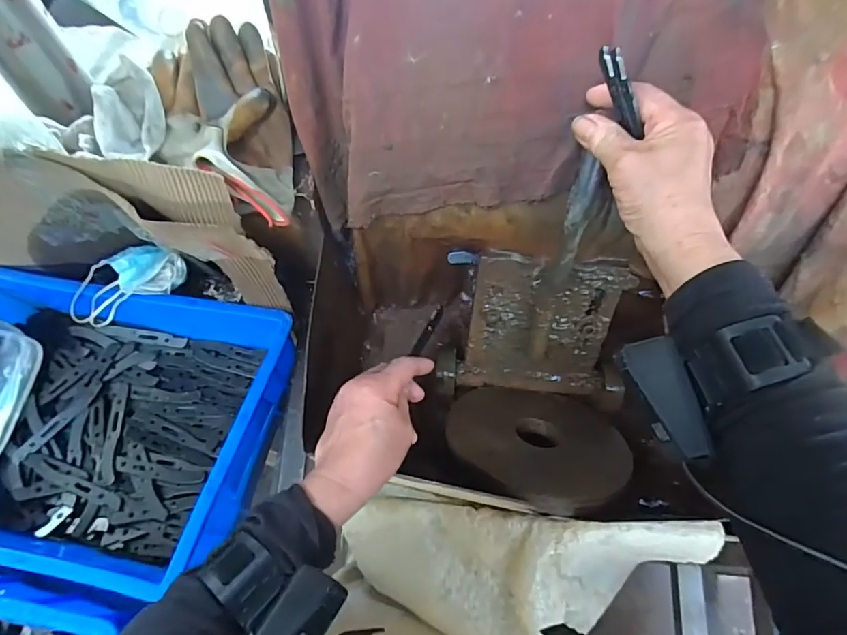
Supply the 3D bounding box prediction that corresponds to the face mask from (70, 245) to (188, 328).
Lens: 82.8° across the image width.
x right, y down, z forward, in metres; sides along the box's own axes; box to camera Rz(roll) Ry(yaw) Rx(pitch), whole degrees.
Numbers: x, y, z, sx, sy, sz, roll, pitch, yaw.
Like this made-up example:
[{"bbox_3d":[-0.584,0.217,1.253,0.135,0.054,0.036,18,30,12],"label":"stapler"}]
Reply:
[{"bbox_3d":[-0.348,-0.040,0.557,0.132,0.045,0.056,-25,68,-13],"label":"face mask"}]

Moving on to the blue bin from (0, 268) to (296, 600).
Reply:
[{"bbox_3d":[-0.386,0.117,0.557,0.412,0.120,0.301,10,65,3],"label":"blue bin"}]

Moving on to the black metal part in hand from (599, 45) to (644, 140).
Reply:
[{"bbox_3d":[0.131,-0.150,0.317,0.004,0.017,0.057,-27,102,-13],"label":"black metal part in hand"}]

